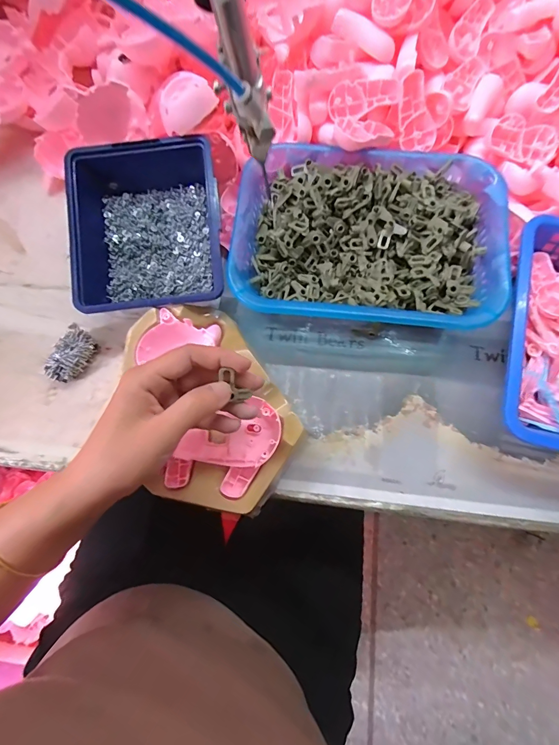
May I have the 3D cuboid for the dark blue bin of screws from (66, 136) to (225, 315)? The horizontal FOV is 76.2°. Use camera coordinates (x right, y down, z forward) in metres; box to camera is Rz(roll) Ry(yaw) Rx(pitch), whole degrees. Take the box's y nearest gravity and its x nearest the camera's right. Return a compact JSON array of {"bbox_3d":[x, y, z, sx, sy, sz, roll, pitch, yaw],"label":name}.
[{"bbox_3d":[-0.129,-0.139,0.360,0.141,0.070,0.157,-5,77,1],"label":"dark blue bin of screws"}]

